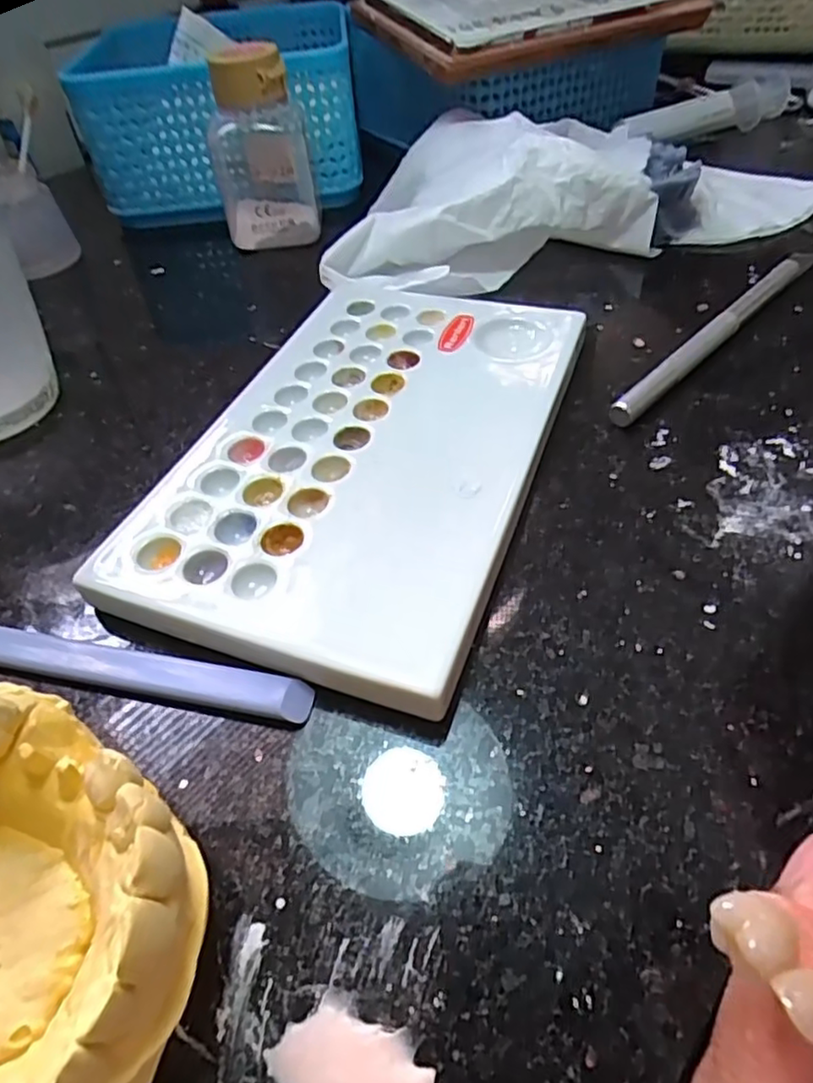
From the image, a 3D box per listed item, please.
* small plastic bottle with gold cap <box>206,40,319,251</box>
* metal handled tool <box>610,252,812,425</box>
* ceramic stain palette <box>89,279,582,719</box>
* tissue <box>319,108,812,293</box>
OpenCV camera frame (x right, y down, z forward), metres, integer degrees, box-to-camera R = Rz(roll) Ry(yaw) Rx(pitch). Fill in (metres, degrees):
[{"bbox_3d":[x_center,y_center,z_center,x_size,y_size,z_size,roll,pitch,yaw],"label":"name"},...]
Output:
[{"bbox_3d":[-0.065,-0.172,0.287,0.044,0.069,0.046,-11,48,-4],"label":"small plastic bottle with gold cap"},{"bbox_3d":[0.109,-0.075,0.222,0.009,0.007,0.131,34,59,30],"label":"metal handled tool"},{"bbox_3d":[-0.015,-0.032,0.192,0.103,0.010,0.151,13,51,16],"label":"ceramic stain palette"},{"bbox_3d":[0.063,-0.161,0.284,0.211,0.040,0.114,-17,49,-10],"label":"tissue"}]

